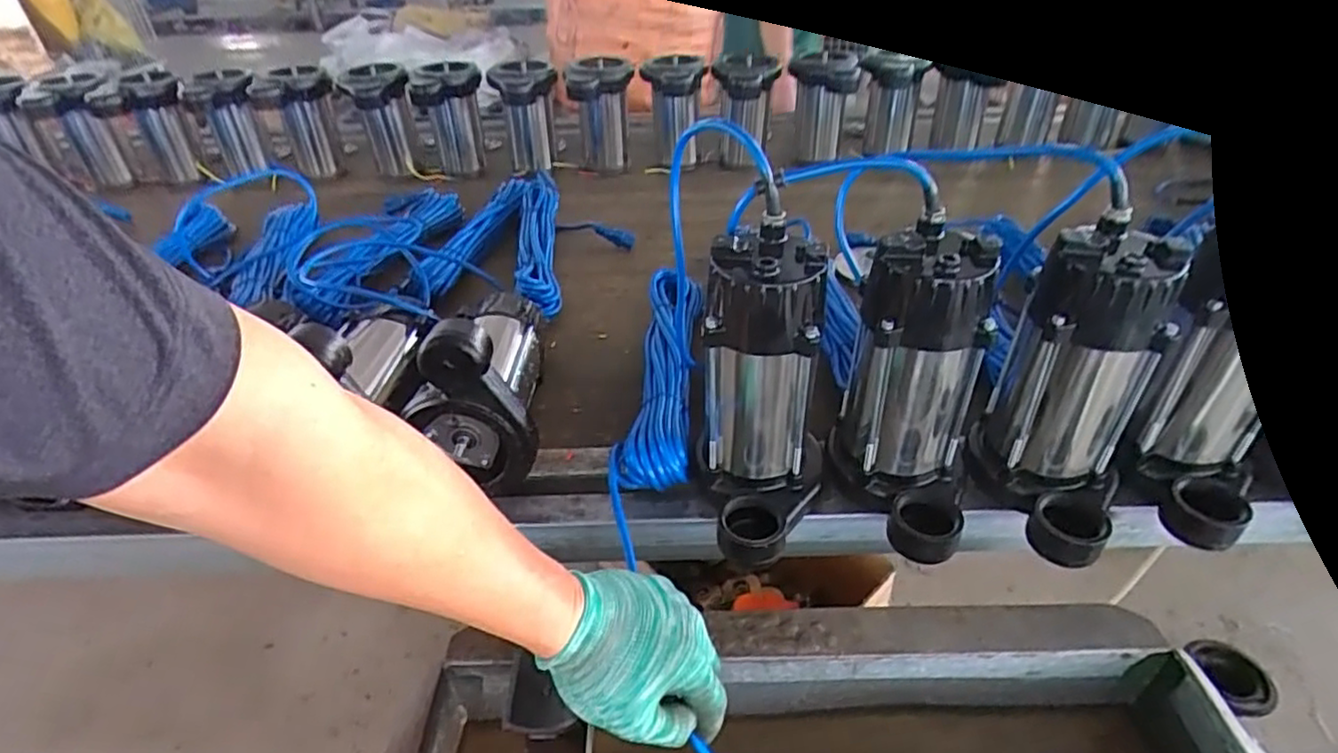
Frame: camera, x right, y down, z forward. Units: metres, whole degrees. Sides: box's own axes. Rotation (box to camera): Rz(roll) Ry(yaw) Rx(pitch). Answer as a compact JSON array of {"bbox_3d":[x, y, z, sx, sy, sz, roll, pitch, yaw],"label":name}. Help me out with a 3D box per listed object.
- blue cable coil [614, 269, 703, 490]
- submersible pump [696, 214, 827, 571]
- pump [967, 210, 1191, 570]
[{"bbox_3d":[-0.003,-0.013,0.729,0.062,0.073,0.320,3,38,4],"label":"blue cable coil"},{"bbox_3d":[0.075,0.024,0.543,0.105,0.243,0.153,2,38,3],"label":"submersible pump"},{"bbox_3d":[0.326,0.018,0.536,0.104,0.231,0.154,-1,38,0],"label":"pump"}]

